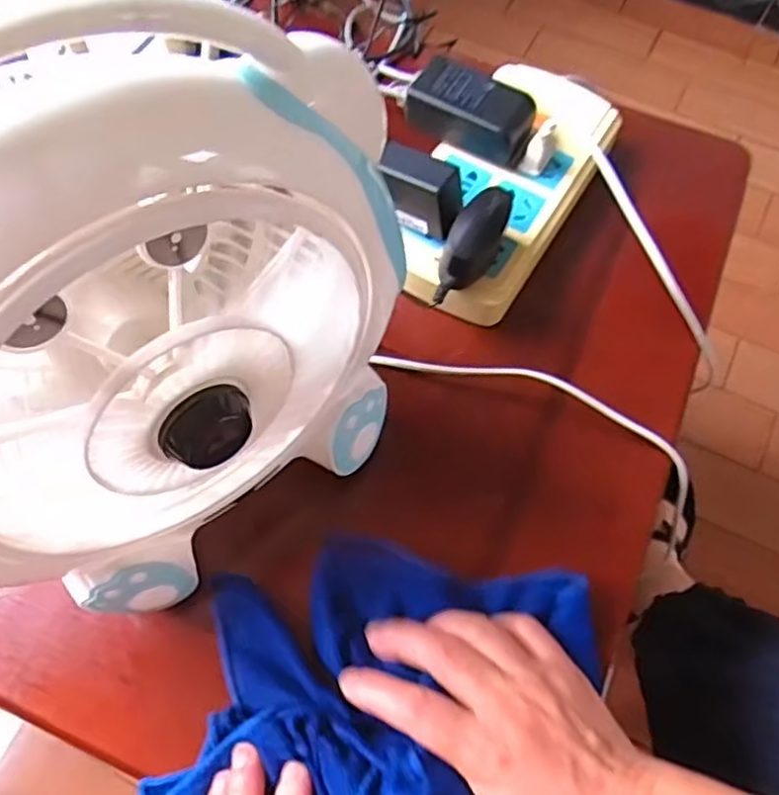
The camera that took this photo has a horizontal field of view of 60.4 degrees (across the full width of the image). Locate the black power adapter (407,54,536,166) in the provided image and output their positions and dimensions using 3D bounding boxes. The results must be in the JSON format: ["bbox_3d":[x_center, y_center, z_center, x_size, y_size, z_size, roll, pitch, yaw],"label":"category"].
[{"bbox_3d":[0.058,-0.199,0.464,0.084,0.033,0.039,27,70,11],"label":"black power adapter"}]

